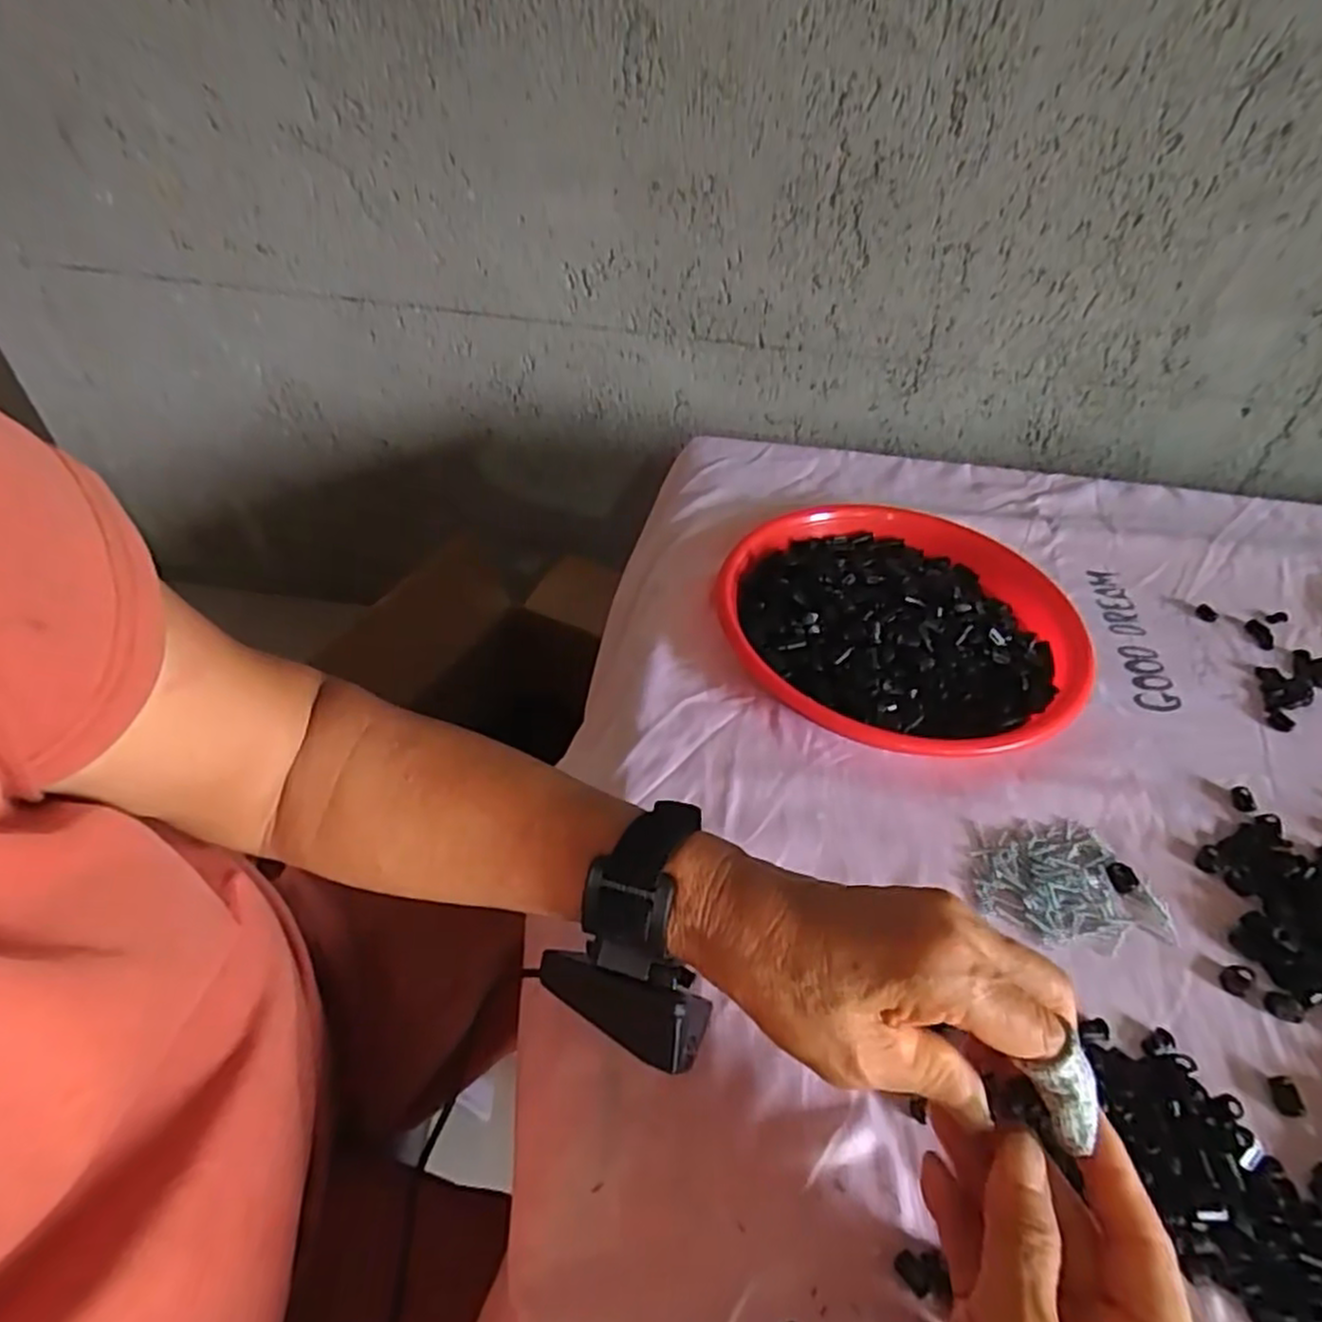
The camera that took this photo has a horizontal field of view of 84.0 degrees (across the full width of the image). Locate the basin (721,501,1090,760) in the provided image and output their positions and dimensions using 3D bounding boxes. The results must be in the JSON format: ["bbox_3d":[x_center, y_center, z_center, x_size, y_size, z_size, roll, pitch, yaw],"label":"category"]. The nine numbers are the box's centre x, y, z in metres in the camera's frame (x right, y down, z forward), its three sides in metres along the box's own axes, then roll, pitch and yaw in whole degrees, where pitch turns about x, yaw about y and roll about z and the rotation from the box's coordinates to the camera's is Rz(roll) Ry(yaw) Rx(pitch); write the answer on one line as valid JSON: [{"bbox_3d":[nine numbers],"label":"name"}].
[{"bbox_3d":[0.175,-0.034,0.533,0.246,0.037,0.250,2,45,-2],"label":"basin"}]

